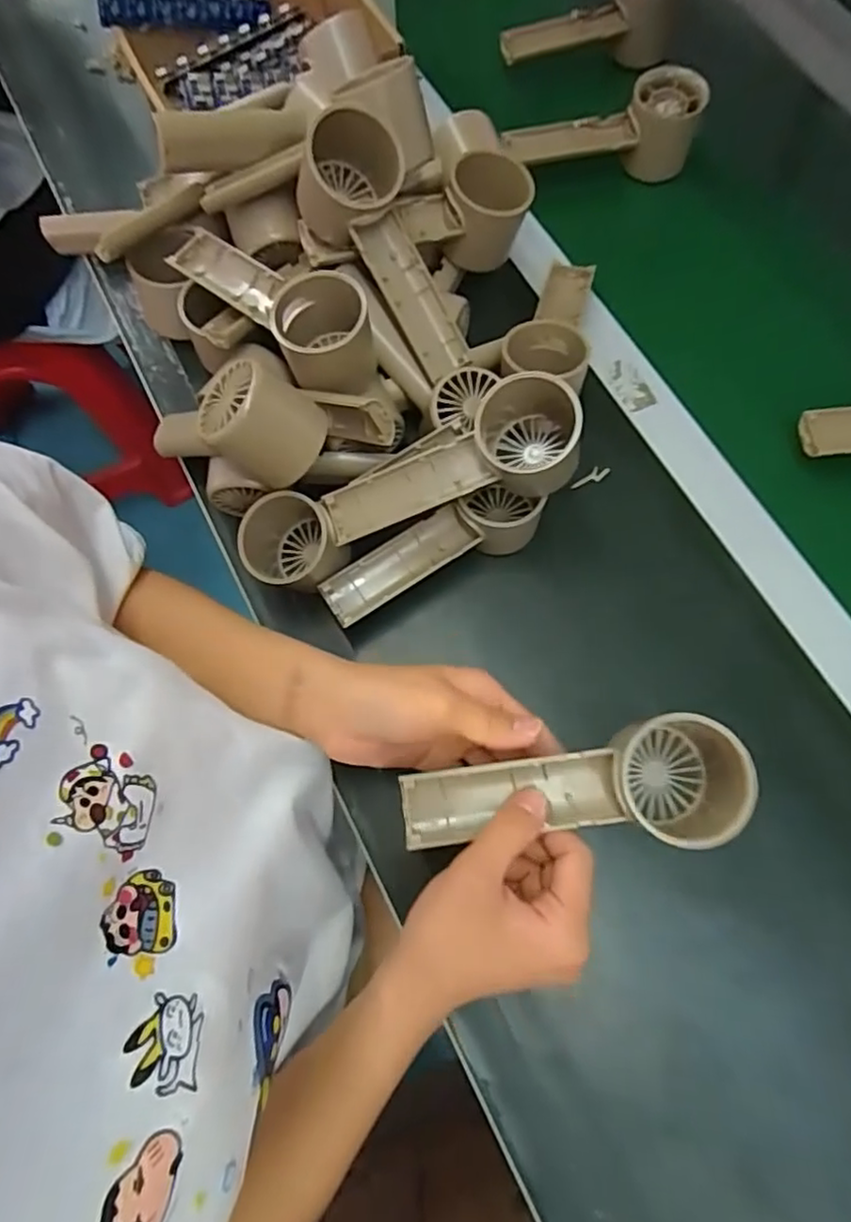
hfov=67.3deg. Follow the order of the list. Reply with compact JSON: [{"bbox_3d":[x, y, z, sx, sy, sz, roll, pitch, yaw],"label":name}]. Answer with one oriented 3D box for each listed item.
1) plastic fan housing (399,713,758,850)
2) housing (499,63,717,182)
[{"bbox_3d":[0.069,0.089,0.314,0.156,0.055,0.054,-7,71,4],"label":"plastic fan housing"},{"bbox_3d":[0.143,-0.395,0.522,0.151,0.054,0.046,-2,73,3],"label":"housing"}]

